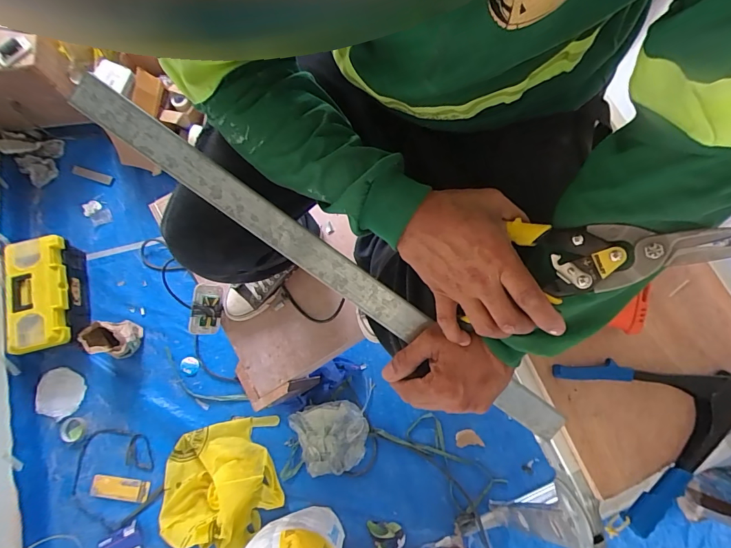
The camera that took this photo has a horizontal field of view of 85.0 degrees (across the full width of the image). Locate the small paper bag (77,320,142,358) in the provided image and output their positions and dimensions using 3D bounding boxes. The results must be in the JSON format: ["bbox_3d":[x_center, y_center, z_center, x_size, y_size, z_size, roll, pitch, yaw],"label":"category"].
[{"bbox_3d":[-0.891,0.226,1.430,0.120,0.209,0.128,9,77,4],"label":"small paper bag"}]

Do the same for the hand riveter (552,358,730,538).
[{"bbox_3d":[0.389,0.177,0.506,0.228,0.023,0.197,-20,77,-3],"label":"hand riveter"}]

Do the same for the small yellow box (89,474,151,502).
[{"bbox_3d":[-0.880,0.773,1.434,0.182,0.022,0.077,19,77,-16],"label":"small yellow box"}]

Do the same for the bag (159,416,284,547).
[{"bbox_3d":[-0.500,0.728,1.351,0.403,0.136,0.408,-11,76,-1],"label":"bag"}]

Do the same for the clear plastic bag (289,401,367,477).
[{"bbox_3d":[-0.124,0.574,1.398,0.241,0.073,0.249,-22,77,-4],"label":"clear plastic bag"}]

